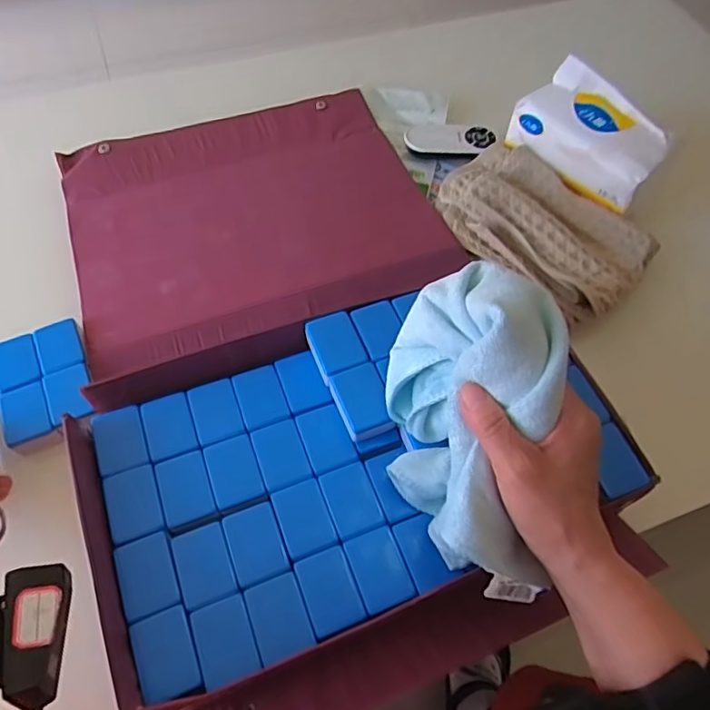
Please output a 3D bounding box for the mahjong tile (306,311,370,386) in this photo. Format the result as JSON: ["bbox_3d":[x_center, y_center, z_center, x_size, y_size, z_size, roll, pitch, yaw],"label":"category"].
[{"bbox_3d":[-0.015,-0.006,0.428,0.036,0.021,0.048,-19,63,-13],"label":"mahjong tile"}]

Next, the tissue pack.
[{"bbox_3d":[0.257,-0.243,0.586,0.154,0.082,0.076,40,66,18],"label":"tissue pack"}]

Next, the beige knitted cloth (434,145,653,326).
[{"bbox_3d":[0.197,-0.143,0.568,0.219,0.032,0.149,40,66,18],"label":"beige knitted cloth"}]

